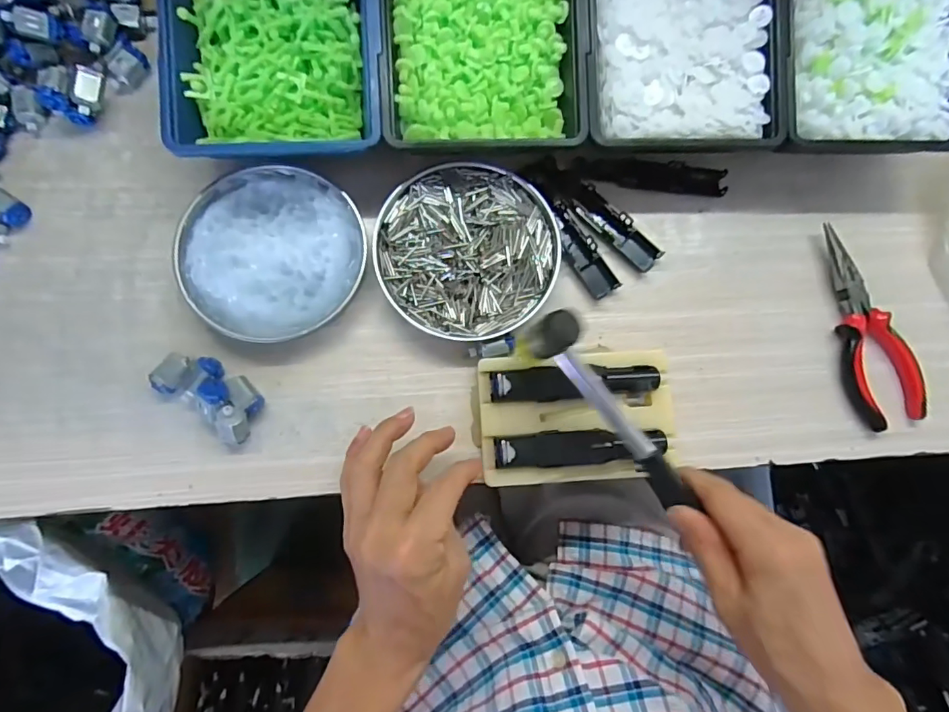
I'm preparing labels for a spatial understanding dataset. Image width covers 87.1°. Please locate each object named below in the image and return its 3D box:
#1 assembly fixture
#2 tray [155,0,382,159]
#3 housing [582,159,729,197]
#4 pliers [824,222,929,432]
[{"bbox_3d":[0.074,0.043,0.361,0.138,0.035,0.088,-4,84,-4],"label":"assembly fixture"},{"bbox_3d":[-0.141,-0.226,0.359,0.145,0.054,0.167,-3,84,-4],"label":"tray"},{"bbox_3d":[0.144,-0.146,0.400,0.115,0.010,0.020,6,83,-3],"label":"housing"},{"bbox_3d":[0.309,-0.025,0.391,0.052,0.018,0.156,-8,84,-4],"label":"pliers"}]

